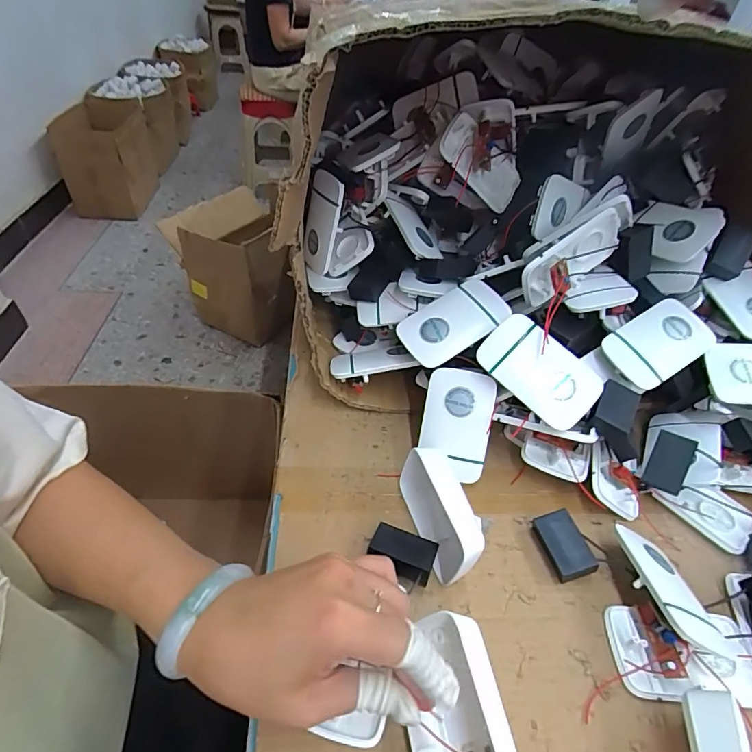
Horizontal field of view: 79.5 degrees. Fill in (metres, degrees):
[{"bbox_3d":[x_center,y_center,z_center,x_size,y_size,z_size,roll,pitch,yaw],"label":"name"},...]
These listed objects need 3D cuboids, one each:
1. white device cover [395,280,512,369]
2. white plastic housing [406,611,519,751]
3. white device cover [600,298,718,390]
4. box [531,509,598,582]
[{"bbox_3d":[0.070,-0.049,0.406,0.096,0.011,0.059,-31,60,-9],"label":"white device cover"},{"bbox_3d":[0.045,0.192,0.258,0.047,0.052,0.092,-3,45,-11],"label":"white plastic housing"},{"bbox_3d":[0.251,-0.030,0.403,0.092,0.015,0.058,-34,71,-11],"label":"white device cover"},{"bbox_3d":[0.148,0.135,0.359,0.029,0.023,0.047,-4,45,-12],"label":"box"}]

